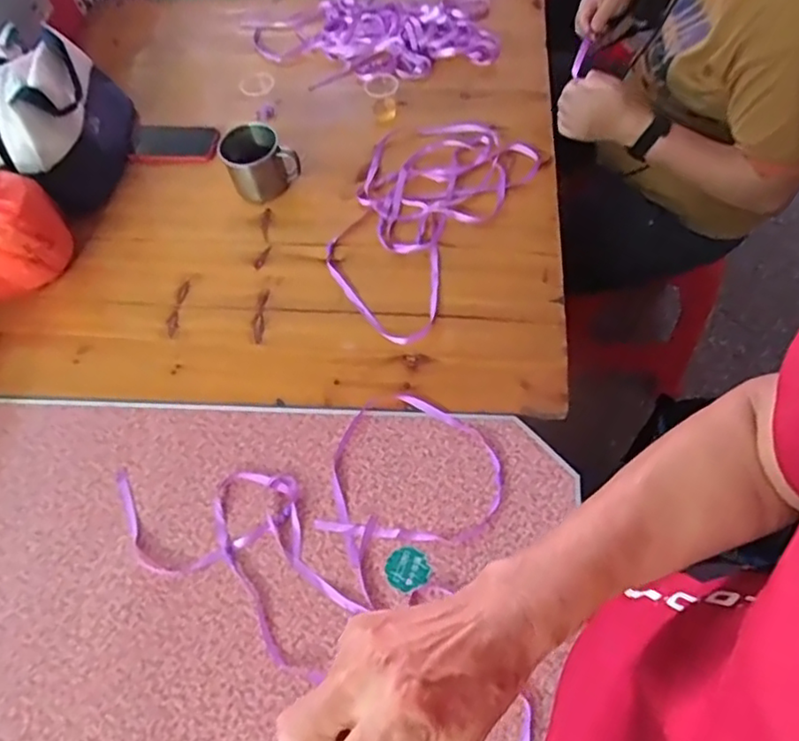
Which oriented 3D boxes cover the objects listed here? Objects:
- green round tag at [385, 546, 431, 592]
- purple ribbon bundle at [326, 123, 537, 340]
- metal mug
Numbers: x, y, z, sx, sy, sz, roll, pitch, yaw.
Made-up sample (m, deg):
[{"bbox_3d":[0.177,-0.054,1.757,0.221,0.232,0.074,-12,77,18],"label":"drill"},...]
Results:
[{"bbox_3d":[0.009,0.205,0.650,0.045,0.004,0.042,-2,62,3],"label":"green round tag"},{"bbox_3d":[0.017,-0.224,0.874,0.228,0.011,0.369,28,67,17],"label":"purple ribbon bundle"},{"bbox_3d":[-0.203,-0.300,0.897,0.090,0.074,0.089,-2,62,3],"label":"metal mug"}]

